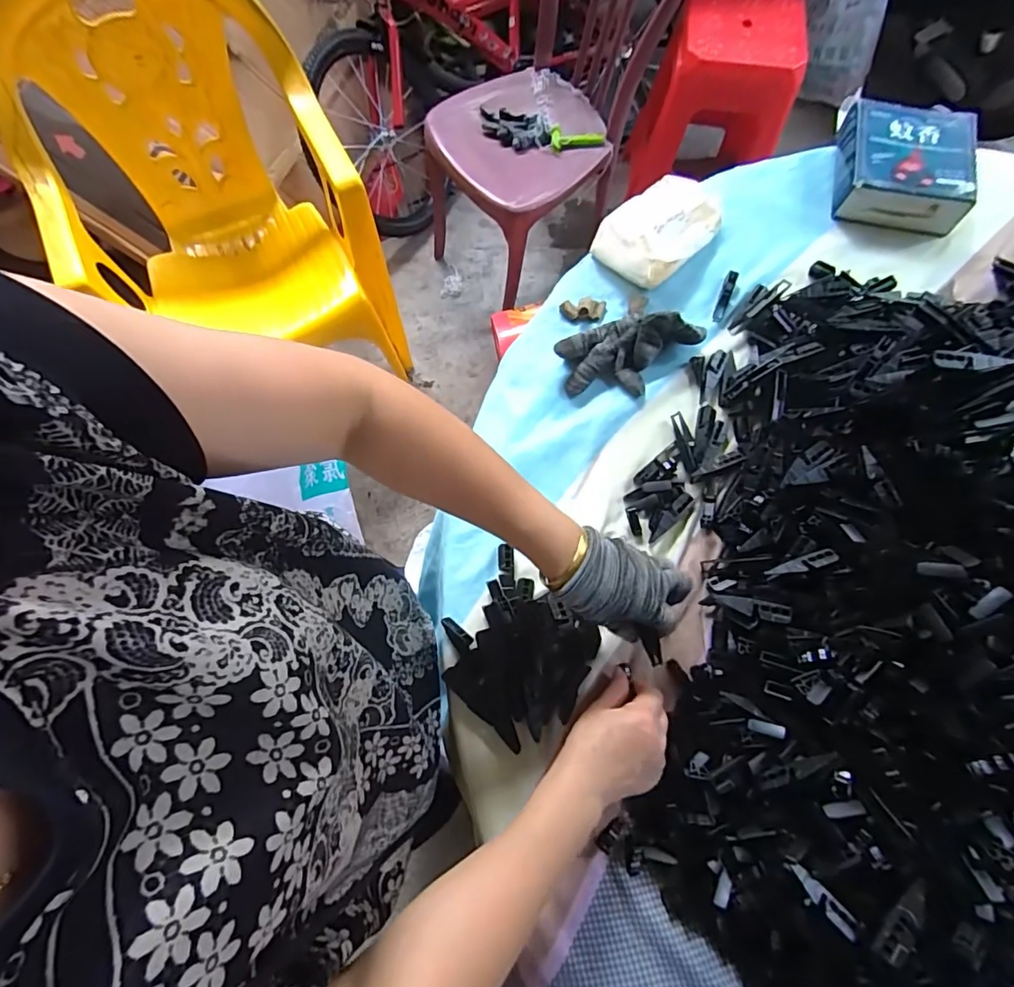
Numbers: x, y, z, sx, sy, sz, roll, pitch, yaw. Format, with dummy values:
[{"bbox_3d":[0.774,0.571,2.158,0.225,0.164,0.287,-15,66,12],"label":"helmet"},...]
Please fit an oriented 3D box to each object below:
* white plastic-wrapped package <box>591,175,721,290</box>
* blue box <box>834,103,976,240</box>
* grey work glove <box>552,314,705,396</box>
[{"bbox_3d":[0.182,-0.319,0.629,0.147,0.035,0.107,-39,76,-10],"label":"white plastic-wrapped package"},{"bbox_3d":[0.489,-0.406,0.651,0.145,0.045,0.154,13,73,5],"label":"blue box"},{"bbox_3d":[0.136,-0.157,0.581,0.163,0.039,0.088,0,73,1],"label":"grey work glove"}]

